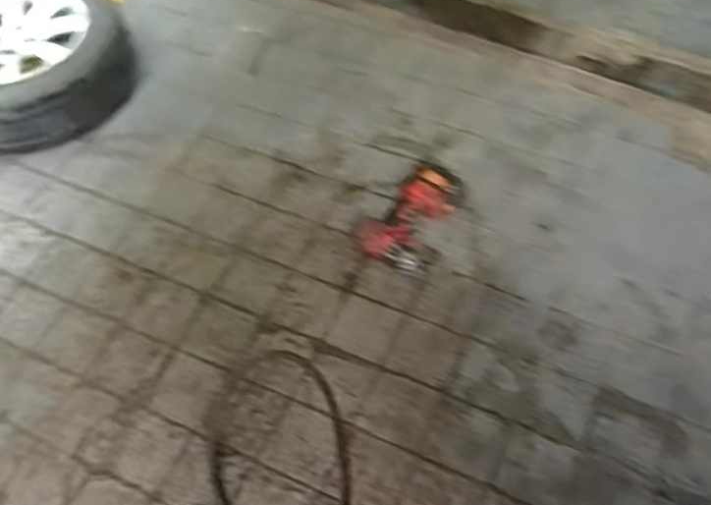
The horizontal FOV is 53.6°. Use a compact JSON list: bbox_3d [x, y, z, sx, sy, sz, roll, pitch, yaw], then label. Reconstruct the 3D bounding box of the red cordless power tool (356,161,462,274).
[{"bbox_3d":[0.154,-0.089,1.781,0.190,0.084,0.316,32,64,22],"label":"red cordless power tool"}]

